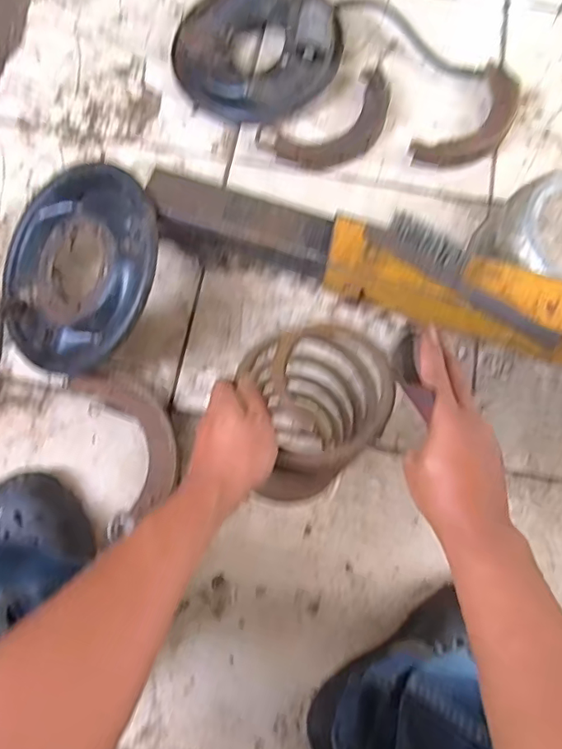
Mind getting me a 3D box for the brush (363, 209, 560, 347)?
[{"bbox_3d":[0.199,-0.103,0.607,0.229,0.038,0.036,38,79,6],"label":"brush"}]

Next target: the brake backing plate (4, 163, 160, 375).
[{"bbox_3d":[-0.262,-0.135,0.716,0.274,0.030,0.258,-4,81,29],"label":"brake backing plate"}]

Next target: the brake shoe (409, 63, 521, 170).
[{"bbox_3d":[0.303,-0.392,0.871,0.096,0.029,0.224,42,80,10],"label":"brake shoe"}]

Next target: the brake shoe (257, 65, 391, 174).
[{"bbox_3d":[0.084,-0.388,0.865,0.218,0.030,0.123,-31,78,-7],"label":"brake shoe"}]

